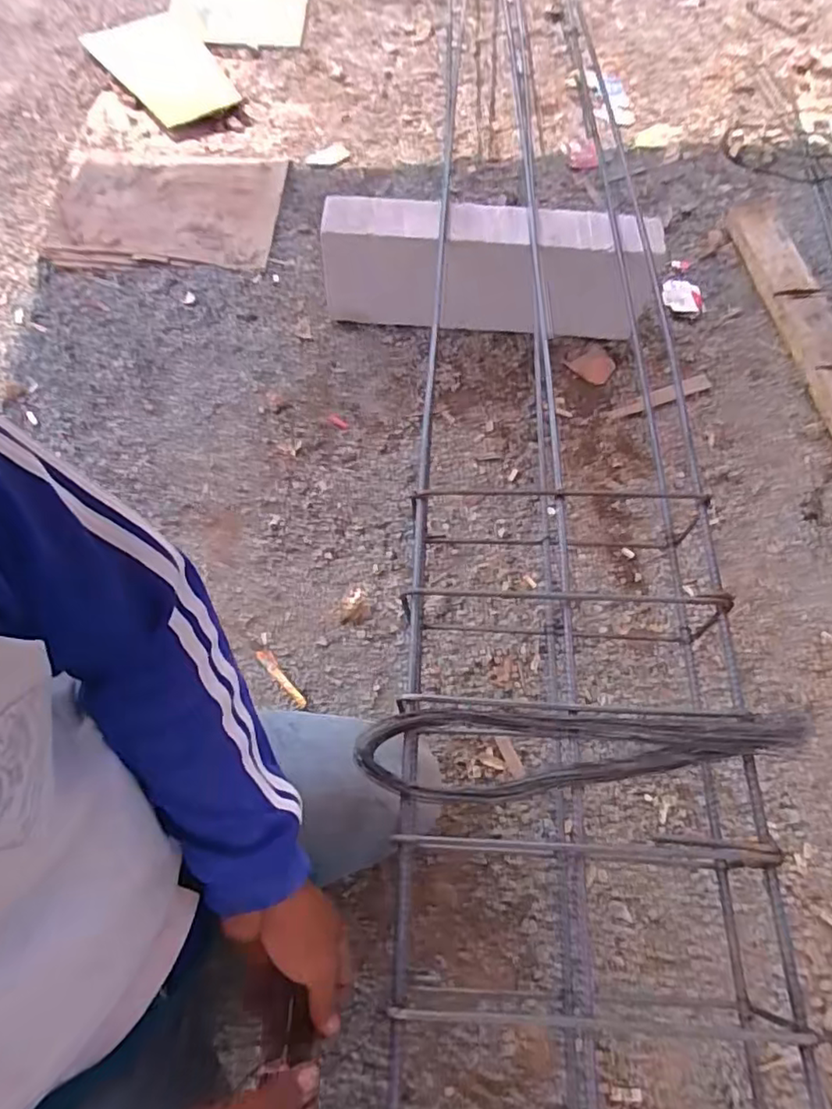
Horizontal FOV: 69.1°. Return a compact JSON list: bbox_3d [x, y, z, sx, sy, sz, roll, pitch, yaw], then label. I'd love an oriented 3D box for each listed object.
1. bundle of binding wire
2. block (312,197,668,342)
[{"bbox_3d":[0.152,0.180,0.571,0.408,0.036,0.084,-3,62,-2],"label":"bundle of binding wire"},{"bbox_3d":[0.138,-0.533,1.136,0.606,0.238,0.094,2,63,-2],"label":"block"}]

